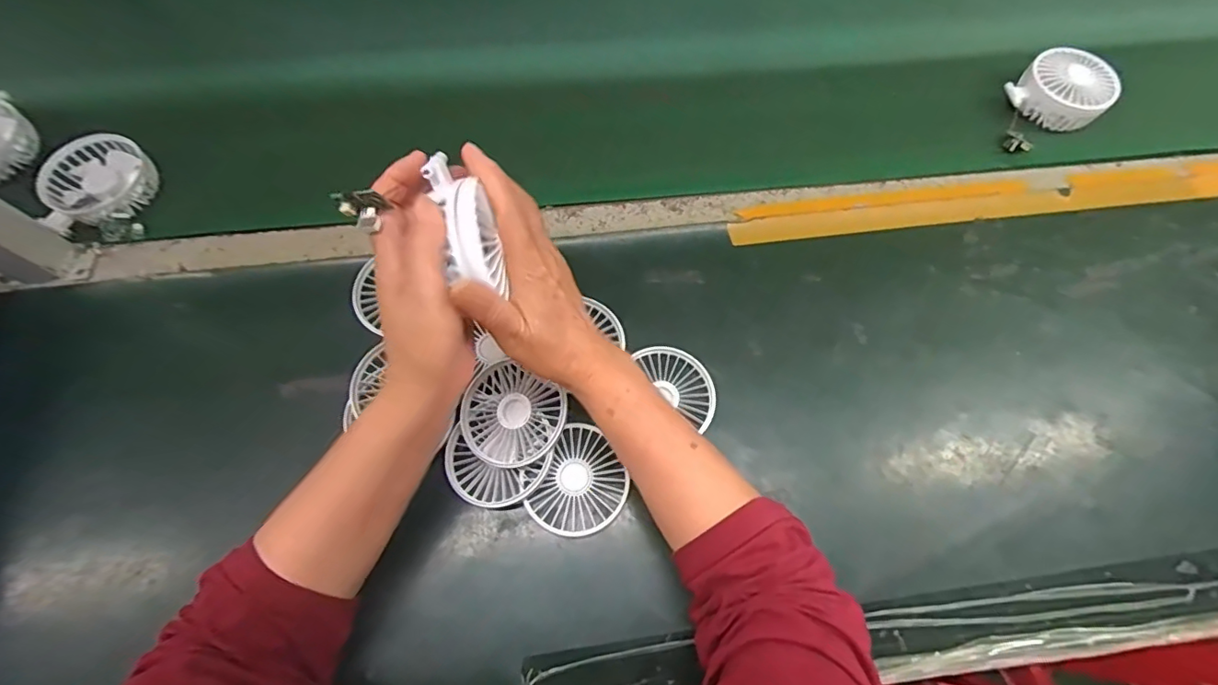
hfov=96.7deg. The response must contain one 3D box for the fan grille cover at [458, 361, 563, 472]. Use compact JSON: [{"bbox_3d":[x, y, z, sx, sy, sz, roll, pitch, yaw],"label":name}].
[{"bbox_3d":[-0.079,0.063,0.447,0.085,0.016,0.076,30,81,21],"label":"fan grille cover"}]

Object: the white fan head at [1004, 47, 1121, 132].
[{"bbox_3d":[0.493,-0.272,0.589,0.081,0.038,0.087,-37,73,-14],"label":"white fan head"}]

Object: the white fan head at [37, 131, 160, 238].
[{"bbox_3d":[-0.529,-0.162,0.555,0.106,0.038,0.110,0,68,-1],"label":"white fan head"}]

